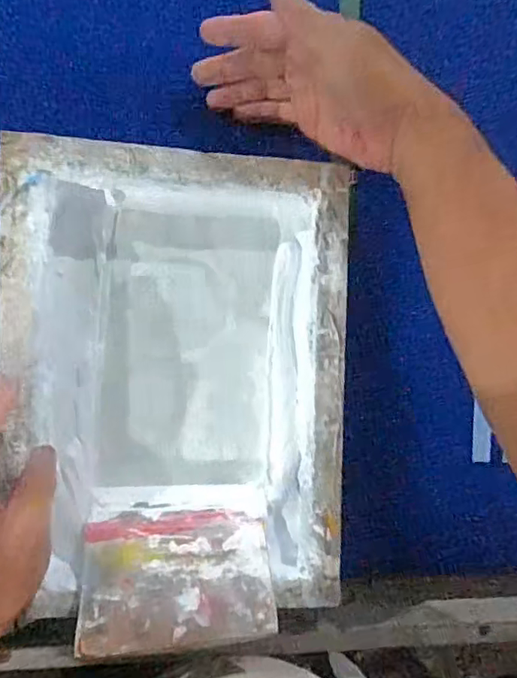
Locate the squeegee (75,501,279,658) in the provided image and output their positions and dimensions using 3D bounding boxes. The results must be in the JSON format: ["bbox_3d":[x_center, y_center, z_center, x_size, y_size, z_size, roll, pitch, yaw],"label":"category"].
[{"bbox_3d":[-0.054,0.157,0.389,0.125,0.010,0.100,1,45,-12],"label":"squeegee"}]

